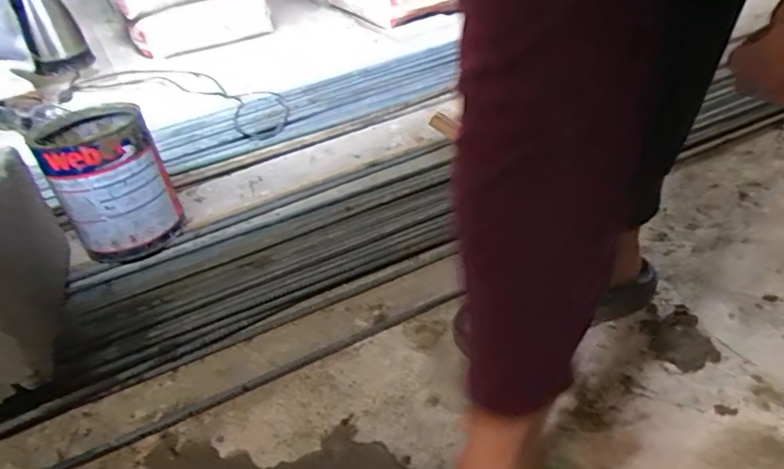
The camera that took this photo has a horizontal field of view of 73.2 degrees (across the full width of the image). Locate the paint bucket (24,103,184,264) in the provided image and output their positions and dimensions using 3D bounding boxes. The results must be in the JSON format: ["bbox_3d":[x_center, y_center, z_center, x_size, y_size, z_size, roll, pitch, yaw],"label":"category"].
[{"bbox_3d":[-0.439,-0.080,0.841,0.159,0.189,0.179,-28,45,-24],"label":"paint bucket"}]

